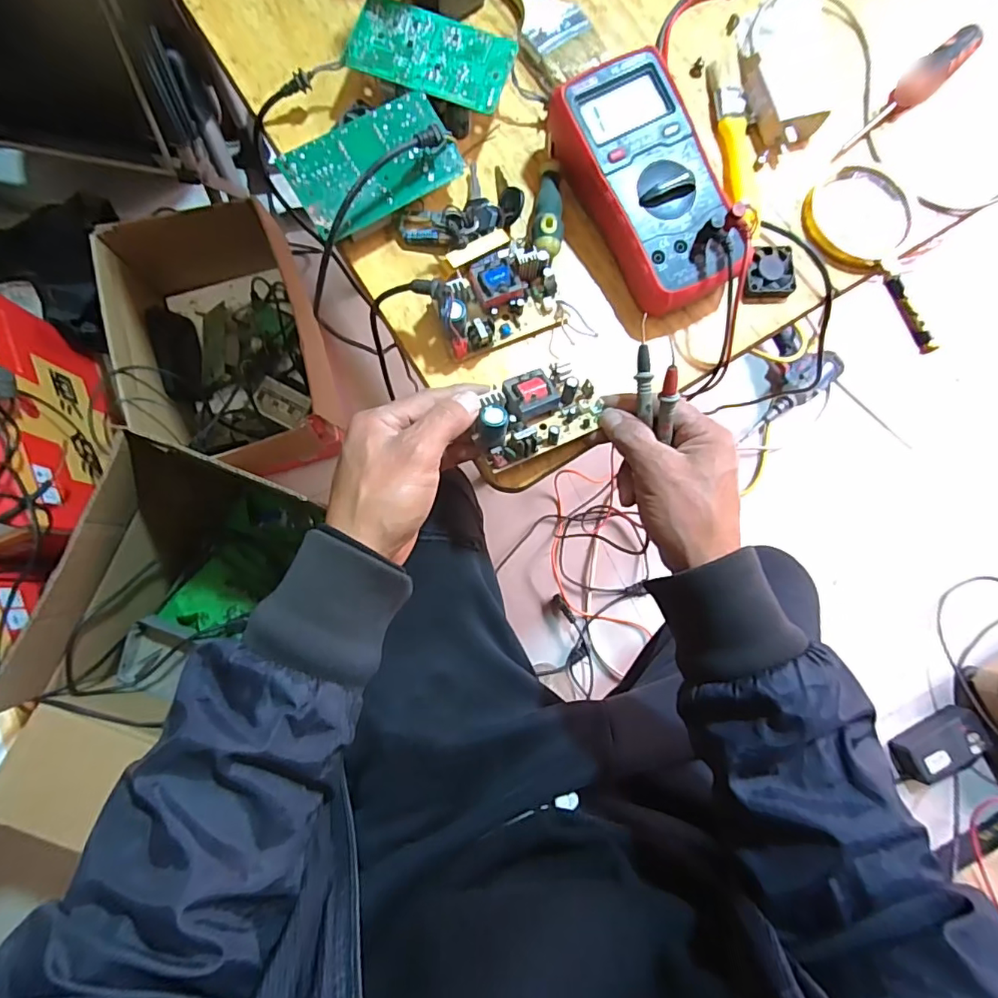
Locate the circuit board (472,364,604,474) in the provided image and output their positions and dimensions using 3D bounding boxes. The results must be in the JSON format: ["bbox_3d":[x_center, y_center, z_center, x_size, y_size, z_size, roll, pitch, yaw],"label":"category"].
[{"bbox_3d":[0.028,-0.063,0.365,0.092,0.037,0.056,-23,83,-6],"label":"circuit board"}]

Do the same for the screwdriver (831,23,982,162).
[{"bbox_3d":[0.351,-0.348,0.444,0.161,0.027,0.030,-43,86,-8],"label":"screwdriver"}]

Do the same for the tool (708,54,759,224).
[{"bbox_3d":[0.199,-0.301,0.432,0.028,0.019,0.163,-1,81,-4],"label":"tool"}]

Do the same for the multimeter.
[{"bbox_3d":[0.115,-0.237,0.392,0.088,0.040,0.178,-27,84,-7],"label":"multimeter"}]

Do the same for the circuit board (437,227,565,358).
[{"bbox_3d":[-0.003,-0.163,0.392,0.099,0.039,0.089,-22,83,-6],"label":"circuit board"}]

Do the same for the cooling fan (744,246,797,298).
[{"bbox_3d":[0.221,-0.187,0.427,0.039,0.014,0.041,1,81,-3],"label":"cooling fan"}]

